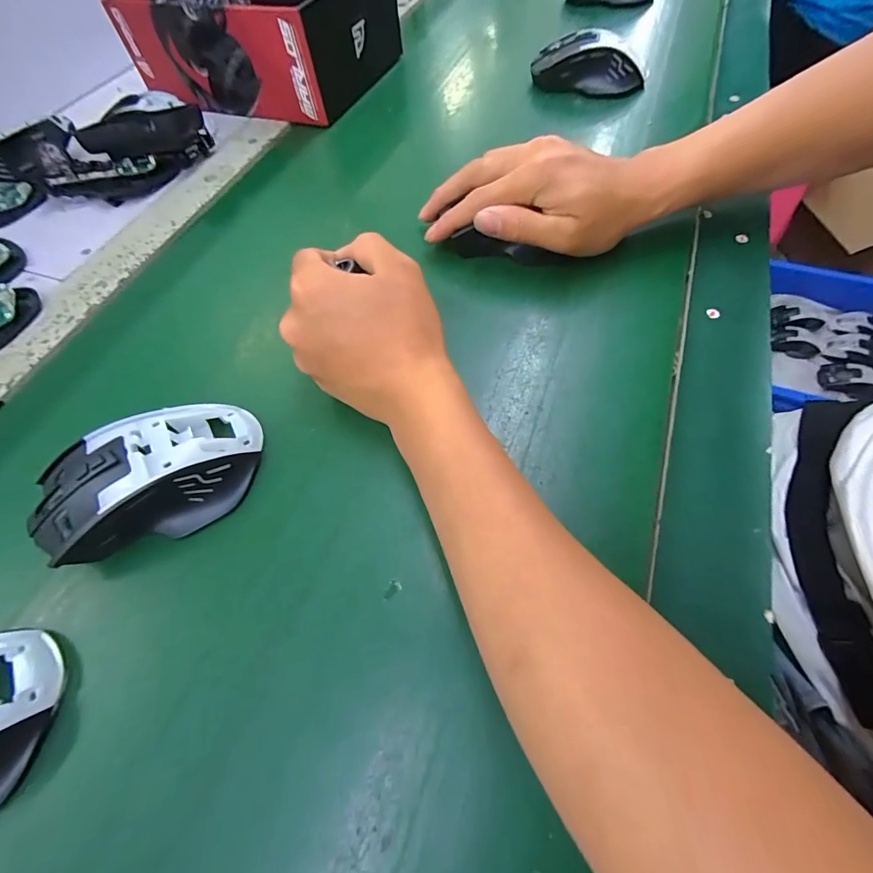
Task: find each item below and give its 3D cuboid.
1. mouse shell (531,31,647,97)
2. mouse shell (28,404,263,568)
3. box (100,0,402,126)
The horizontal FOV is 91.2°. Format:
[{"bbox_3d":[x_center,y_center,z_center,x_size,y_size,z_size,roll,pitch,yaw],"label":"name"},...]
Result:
[{"bbox_3d":[0.155,-0.379,0.435,0.113,0.041,0.049,14,61,11],"label":"mouse shell"},{"bbox_3d":[-0.155,0.017,0.227,0.115,0.036,0.079,-29,62,-13],"label":"mouse shell"},{"bbox_3d":[-0.193,-0.447,0.468,0.241,0.082,0.198,13,61,11],"label":"box"}]

